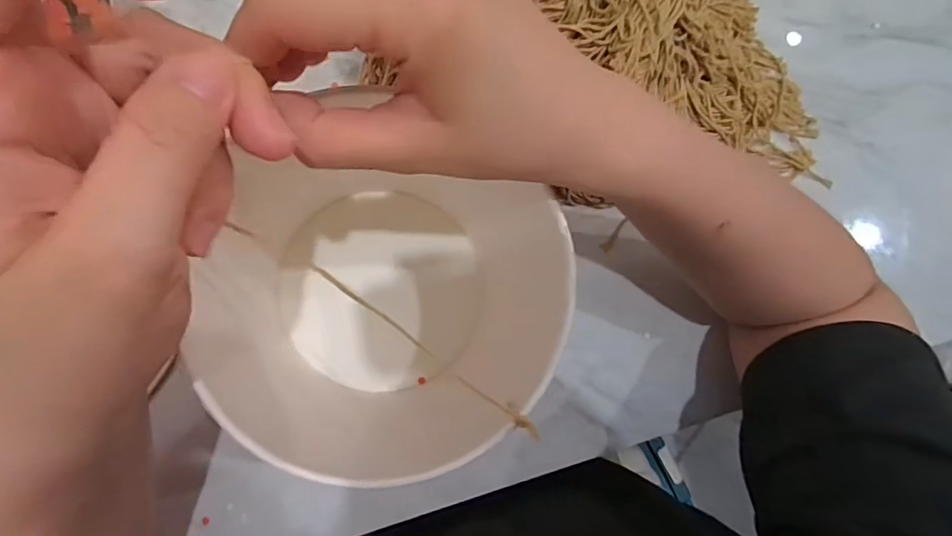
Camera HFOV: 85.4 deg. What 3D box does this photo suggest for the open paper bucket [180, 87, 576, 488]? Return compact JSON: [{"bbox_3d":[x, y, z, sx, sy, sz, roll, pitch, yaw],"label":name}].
[{"bbox_3d":[-0.043,0.016,0.282,0.155,0.139,0.151,1,83,-5],"label":"open paper bucket"}]

